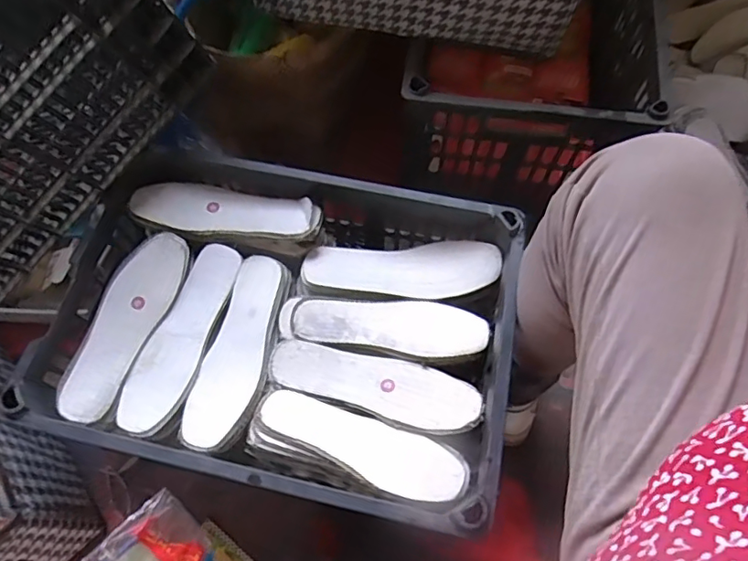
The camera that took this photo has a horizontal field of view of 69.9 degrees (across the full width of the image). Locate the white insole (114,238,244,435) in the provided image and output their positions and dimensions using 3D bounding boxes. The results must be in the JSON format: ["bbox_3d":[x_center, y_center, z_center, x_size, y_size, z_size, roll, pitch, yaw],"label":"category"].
[{"bbox_3d":[-0.216,0.056,0.602,0.063,0.016,0.225,16,67,3],"label":"white insole"}]

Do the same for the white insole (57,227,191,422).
[{"bbox_3d":[-0.278,0.043,0.597,0.068,0.019,0.226,20,67,5],"label":"white insole"}]

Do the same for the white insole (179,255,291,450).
[{"bbox_3d":[-0.149,0.076,0.601,0.067,0.020,0.220,16,67,3],"label":"white insole"}]

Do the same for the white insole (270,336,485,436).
[{"bbox_3d":[-0.002,0.108,0.575,0.227,0.040,0.066,16,67,3],"label":"white insole"}]

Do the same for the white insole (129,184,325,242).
[{"bbox_3d":[-0.177,-0.086,0.649,0.224,0.033,0.067,7,67,0],"label":"white insole"}]

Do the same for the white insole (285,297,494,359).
[{"bbox_3d":[0.017,0.048,0.613,0.218,0.007,0.065,7,63,10],"label":"white insole"}]

